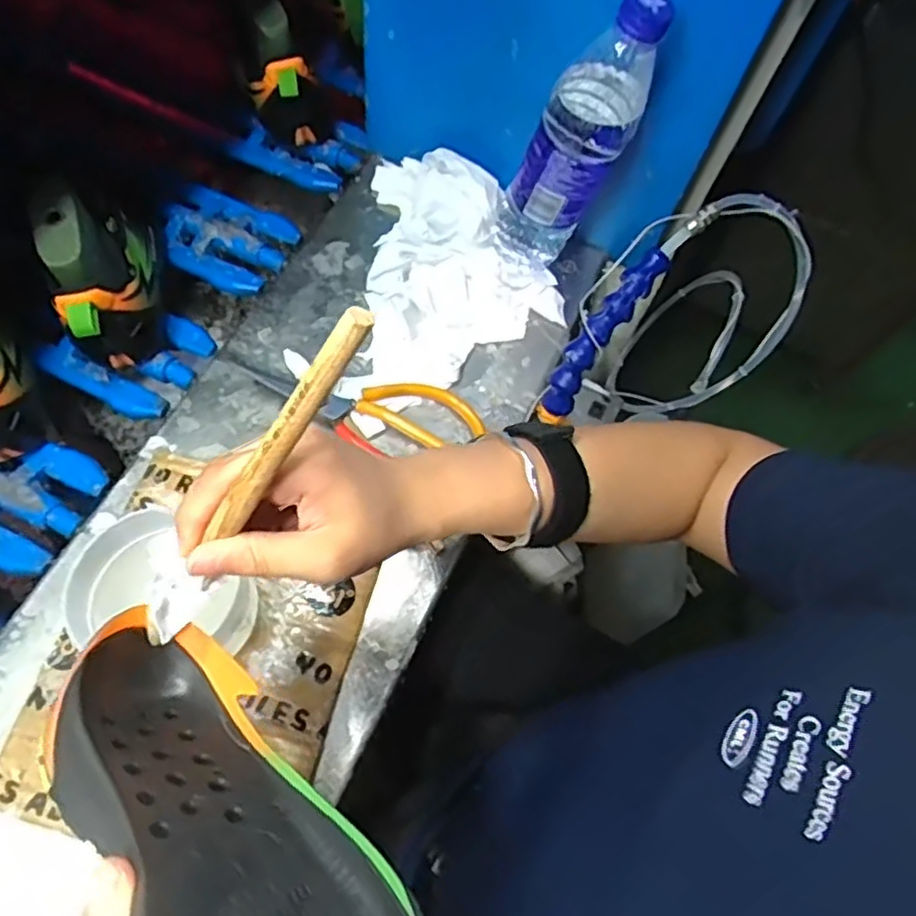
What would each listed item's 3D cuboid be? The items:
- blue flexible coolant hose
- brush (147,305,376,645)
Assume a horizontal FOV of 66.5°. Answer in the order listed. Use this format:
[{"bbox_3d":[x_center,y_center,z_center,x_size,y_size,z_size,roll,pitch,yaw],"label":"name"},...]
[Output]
[{"bbox_3d":[0.102,-0.087,0.509,0.022,0.032,0.142,40,112,16],"label":"blue flexible coolant hose"},{"bbox_3d":[-0.078,0.012,0.264,0.022,0.173,0.019,-8,55,-53],"label":"brush"}]

